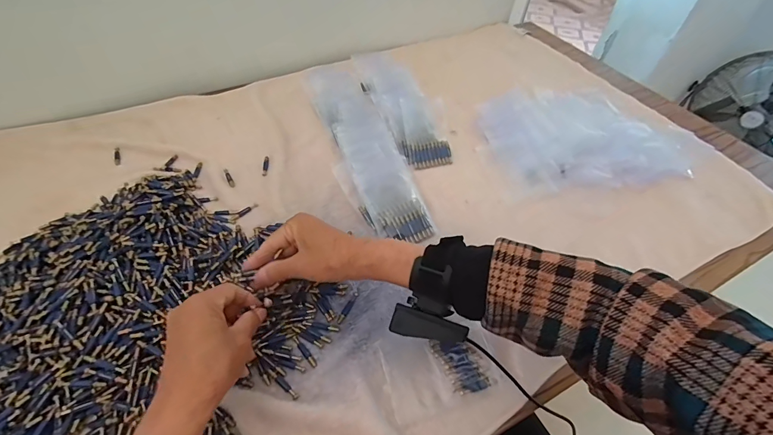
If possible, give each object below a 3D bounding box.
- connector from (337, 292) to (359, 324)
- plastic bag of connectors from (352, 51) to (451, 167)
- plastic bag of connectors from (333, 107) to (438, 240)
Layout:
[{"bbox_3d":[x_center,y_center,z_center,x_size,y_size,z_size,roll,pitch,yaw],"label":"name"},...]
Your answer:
[{"bbox_3d":[-0.044,0.101,0.413,0.007,0.007,0.039,24,53,16],"label":"connector"},{"bbox_3d":[0.015,-0.206,0.633,0.098,0.060,0.302,-14,52,-14],"label":"plastic bag of connectors"},{"bbox_3d":[-0.012,-0.072,0.525,0.079,0.019,0.246,-16,61,-16],"label":"plastic bag of connectors"}]

